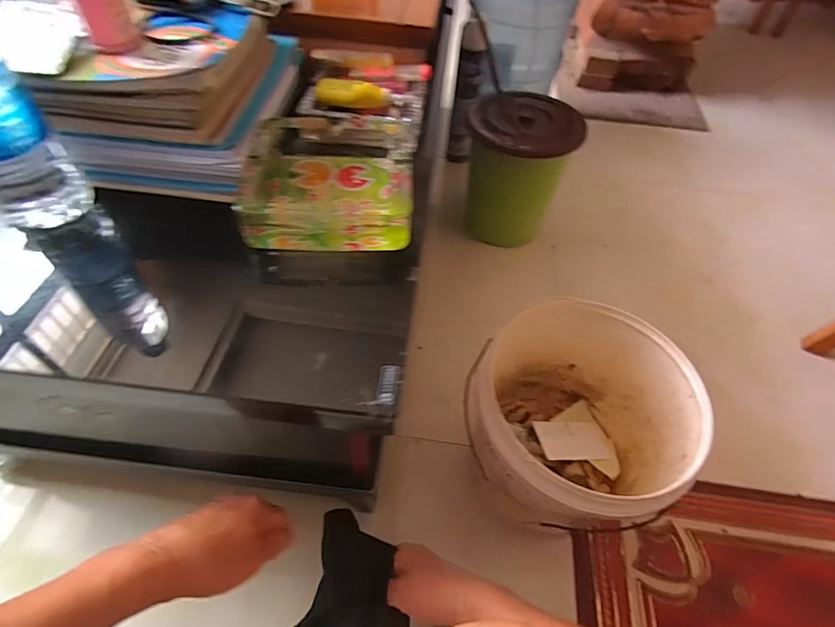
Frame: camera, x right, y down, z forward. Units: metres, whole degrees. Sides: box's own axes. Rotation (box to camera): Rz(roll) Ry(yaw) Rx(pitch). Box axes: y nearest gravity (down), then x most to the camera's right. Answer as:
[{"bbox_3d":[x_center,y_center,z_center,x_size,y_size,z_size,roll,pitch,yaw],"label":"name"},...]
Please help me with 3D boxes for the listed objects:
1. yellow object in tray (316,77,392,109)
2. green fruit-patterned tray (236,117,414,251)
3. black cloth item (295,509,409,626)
[{"bbox_3d":[-0.064,-0.220,0.454,0.073,0.022,0.017,2,53,-4],"label":"yellow object in tray"},{"bbox_3d":[-0.078,-0.126,0.415,0.143,0.043,0.152,0,53,-5],"label":"green fruit-patterned tray"},{"bbox_3d":[-0.062,0.299,0.487,0.116,0.057,0.135,12,54,9],"label":"black cloth item"}]

